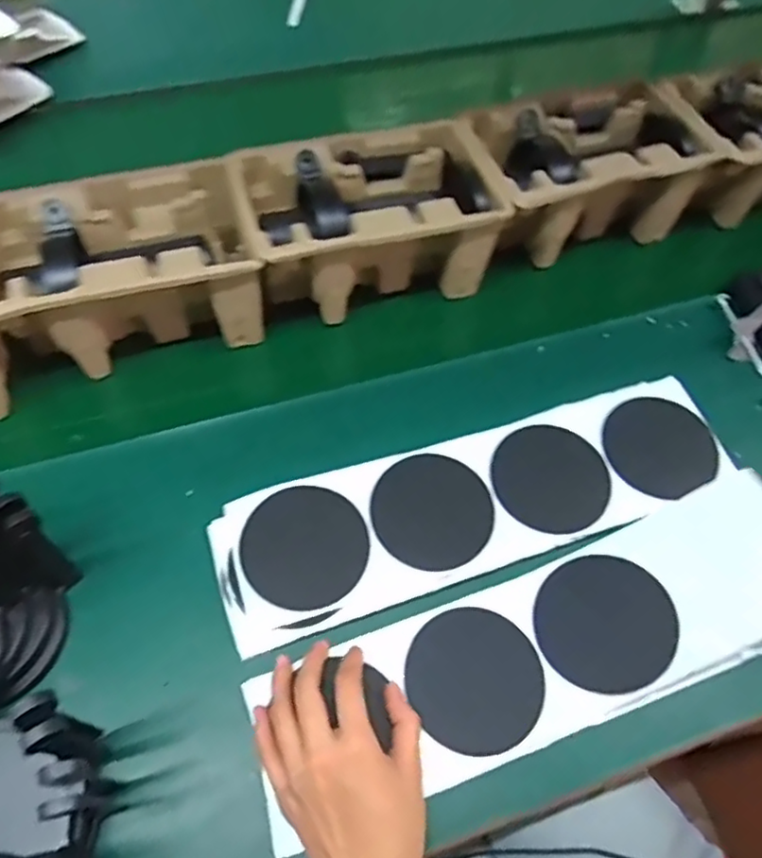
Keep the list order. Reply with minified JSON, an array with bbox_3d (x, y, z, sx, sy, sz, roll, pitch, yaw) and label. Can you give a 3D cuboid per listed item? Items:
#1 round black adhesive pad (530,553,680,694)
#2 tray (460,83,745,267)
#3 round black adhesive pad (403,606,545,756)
[{"bbox_3d":[0.153,0.132,0.443,0.092,0.010,0.091,-6,53,20],"label":"round black adhesive pad"},{"bbox_3d":[0.202,-0.264,0.664,0.242,0.104,0.153,-20,63,-15],"label":"tray"},{"bbox_3d":[0.065,0.171,0.439,0.089,0.005,0.091,2,59,-3],"label":"round black adhesive pad"}]

